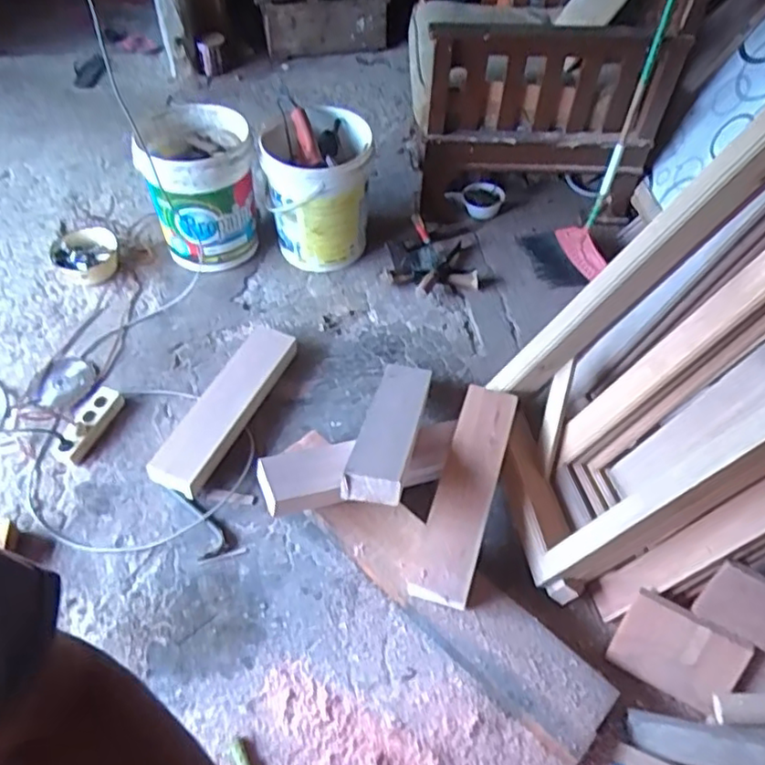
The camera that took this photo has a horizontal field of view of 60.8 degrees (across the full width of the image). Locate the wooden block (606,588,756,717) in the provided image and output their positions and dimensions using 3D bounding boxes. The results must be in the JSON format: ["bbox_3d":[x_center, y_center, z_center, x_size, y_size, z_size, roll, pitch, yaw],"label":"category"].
[{"bbox_3d":[0.541,0.497,1.199,0.205,0.160,0.018,26,10,31],"label":"wooden block"}]

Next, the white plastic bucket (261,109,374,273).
[{"bbox_3d":[-0.183,-0.564,1.904,0.295,0.373,0.338,4,52,0],"label":"white plastic bucket"}]

